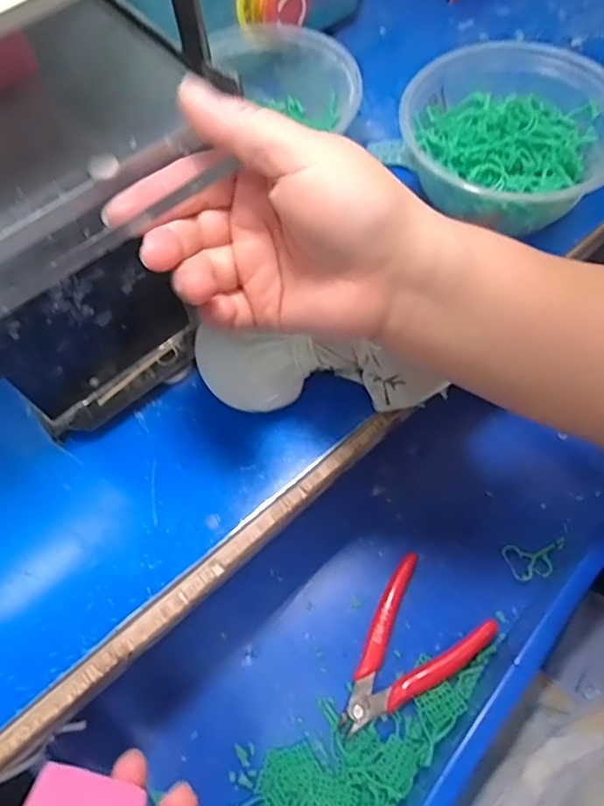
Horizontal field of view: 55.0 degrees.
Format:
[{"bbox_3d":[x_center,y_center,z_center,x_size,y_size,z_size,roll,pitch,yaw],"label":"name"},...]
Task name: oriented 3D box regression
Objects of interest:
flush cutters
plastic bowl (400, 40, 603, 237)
[{"bbox_3d":[0.070,0.172,0.394,0.074,0.014,0.112,36,70,18],"label":"flush cutters"},{"bbox_3d":[0.132,-0.163,0.377,0.136,0.062,0.127,14,65,9],"label":"plastic bowl"}]

